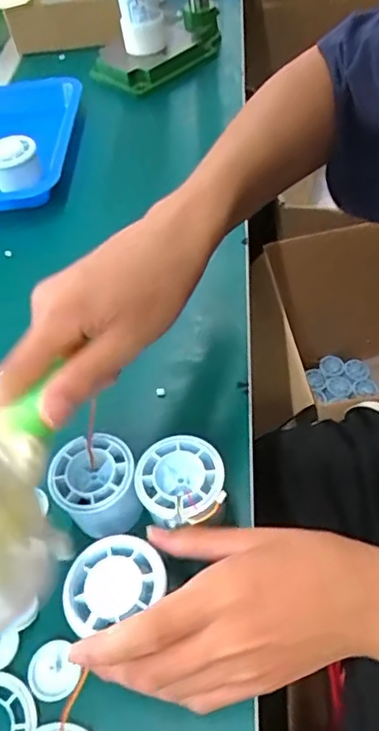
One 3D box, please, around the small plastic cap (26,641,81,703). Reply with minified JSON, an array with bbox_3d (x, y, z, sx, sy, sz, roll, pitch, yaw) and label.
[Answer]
[{"bbox_3d":[-0.082,0.181,0.328,0.027,0.004,0.031,-32,54,-14],"label":"small plastic cap"}]

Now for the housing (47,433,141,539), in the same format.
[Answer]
[{"bbox_3d":[-0.061,0.084,0.372,0.055,0.049,0.054,-5,52,6],"label":"housing"}]

